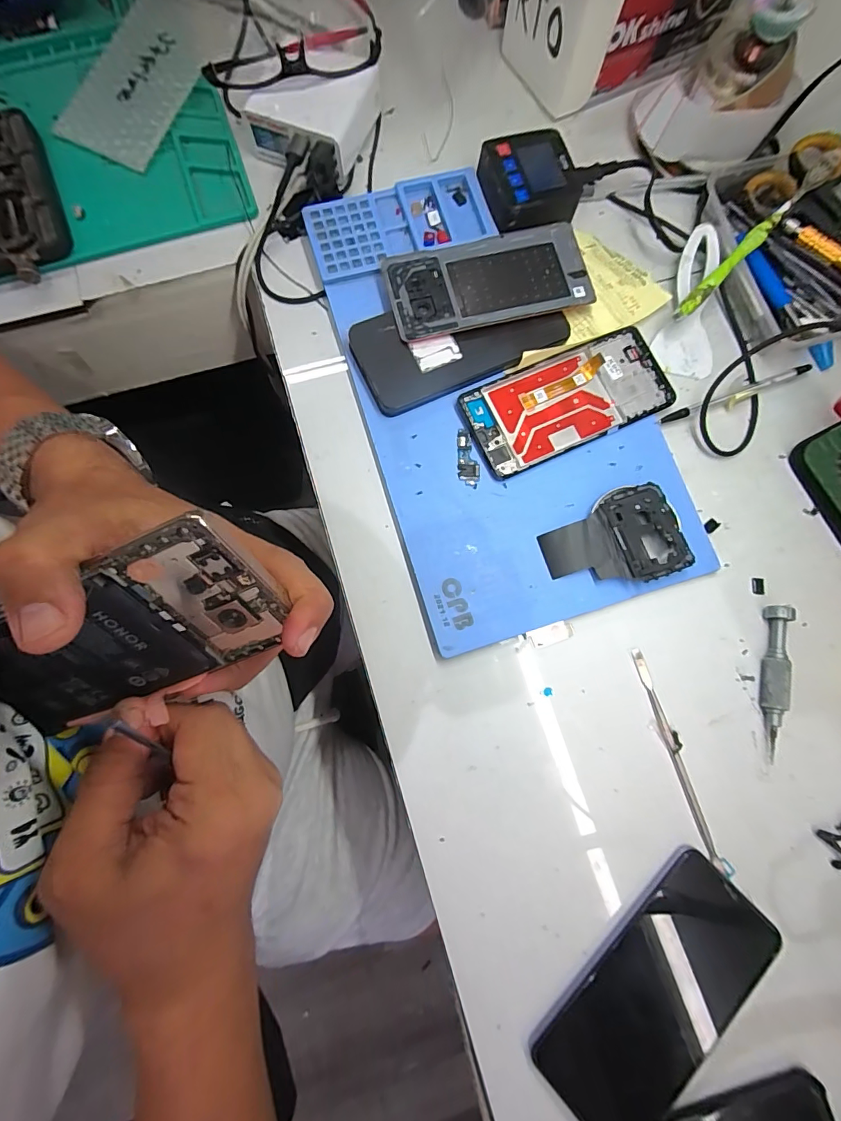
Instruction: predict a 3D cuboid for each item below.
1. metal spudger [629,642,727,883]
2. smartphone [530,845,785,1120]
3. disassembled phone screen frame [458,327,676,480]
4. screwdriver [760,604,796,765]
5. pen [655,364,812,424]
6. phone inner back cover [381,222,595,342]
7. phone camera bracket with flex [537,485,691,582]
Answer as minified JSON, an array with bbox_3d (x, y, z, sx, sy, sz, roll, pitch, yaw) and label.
[{"bbox_3d":[0.179,0.138,0.315,0.007,0.004,0.152,-16,80,-4],"label":"metal spudger"},{"bbox_3d":[0.150,0.273,0.280,0.085,0.013,0.162,43,78,11],"label":"smartphone"},{"bbox_3d":[0.118,-0.125,0.356,0.163,0.012,0.075,-25,81,-6],"label":"disassembled phone screen frame"},{"bbox_3d":[0.254,0.086,0.323,0.014,0.017,0.107,11,79,1],"label":"screwdriver"},{"bbox_3d":[0.257,-0.136,0.364,0.143,0.009,0.006,-21,81,-5],"label":"pen"},{"bbox_3d":[0.055,-0.221,0.355,0.159,0.005,0.071,-14,80,-4],"label":"phone inner back cover"},{"bbox_3d":[0.140,-0.013,0.327,0.097,0.008,0.065,-18,78,0],"label":"phone camera bracket with flex"}]

